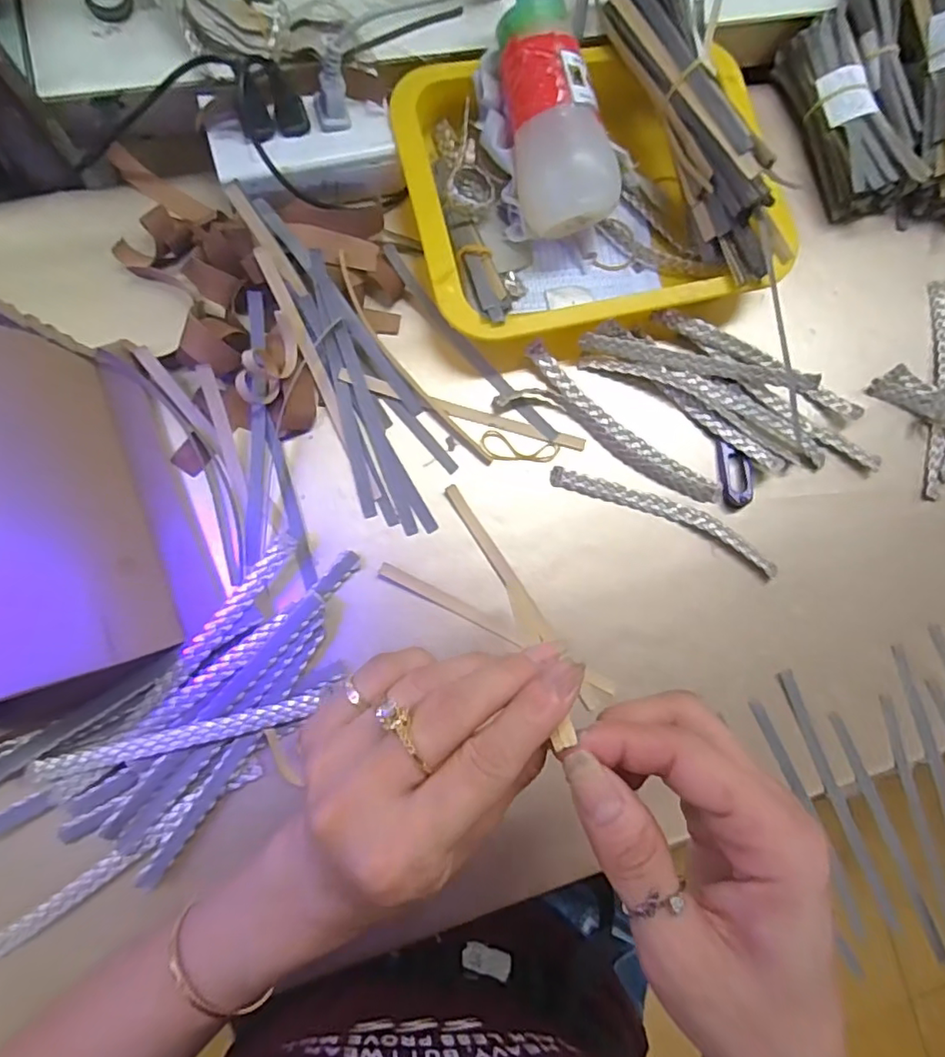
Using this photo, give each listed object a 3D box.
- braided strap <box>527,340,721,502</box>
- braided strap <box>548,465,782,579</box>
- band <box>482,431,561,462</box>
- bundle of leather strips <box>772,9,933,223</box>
[{"bbox_3d":[0.102,-0.069,0.403,0.166,0.012,0.025,37,80,-1],"label":"braided strap"},{"bbox_3d":[0.136,-0.009,0.401,0.170,0.005,0.022,24,81,-3],"label":"braided strap"},{"bbox_3d":[0.033,-0.055,0.402,0.055,0.004,0.018,9,82,-5],"label":"band"},{"bbox_3d":[0.287,-0.316,0.445,0.055,0.042,0.144,-18,85,-8],"label":"bundle of leather strips"}]

